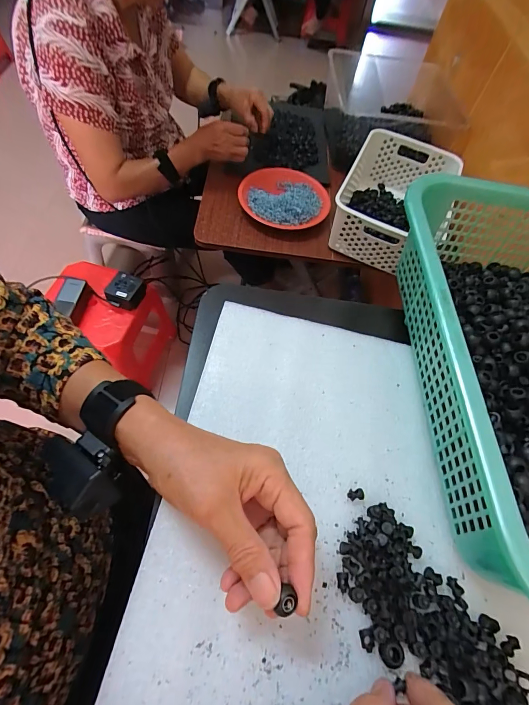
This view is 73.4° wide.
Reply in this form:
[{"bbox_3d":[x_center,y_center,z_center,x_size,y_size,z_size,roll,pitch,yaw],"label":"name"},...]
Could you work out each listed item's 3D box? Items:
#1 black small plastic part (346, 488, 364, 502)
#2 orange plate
[{"bbox_3d":[0.074,0.115,0.287,0.013,0.007,0.009,-7,61,-8],"label":"black small plastic part"},{"bbox_3d":[0.045,-0.335,0.764,0.193,0.026,0.174,-3,59,-9],"label":"orange plate"}]

